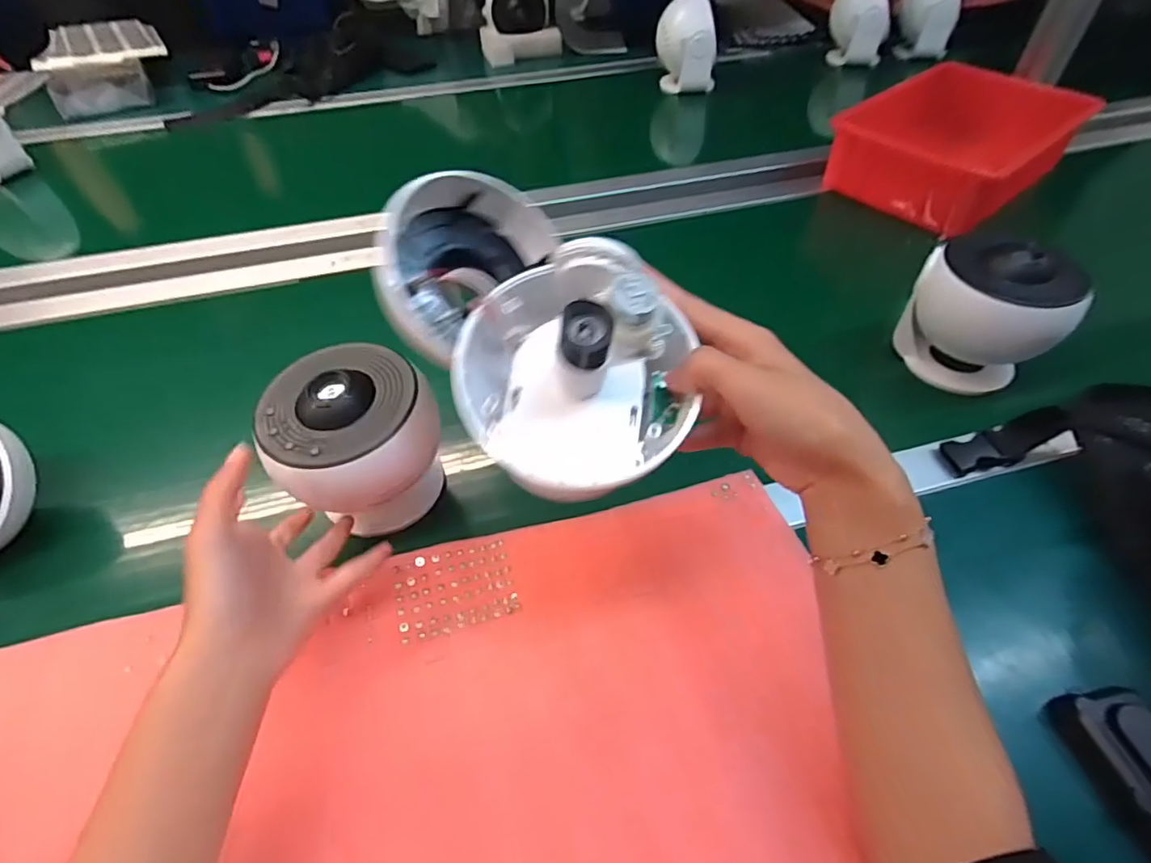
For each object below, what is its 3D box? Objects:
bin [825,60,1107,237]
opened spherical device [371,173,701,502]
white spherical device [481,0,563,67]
[{"bbox_3d":[0.502,-0.379,0.744,0.300,0.097,0.201,-34,55,-21],"label":"bin"},{"bbox_3d":[-0.024,-0.060,0.302,0.113,0.068,0.196,-30,54,-18],"label":"opened spherical device"},{"bbox_3d":[-0.117,-0.823,1.121,0.145,0.128,0.149,-14,50,-5],"label":"white spherical device"}]

